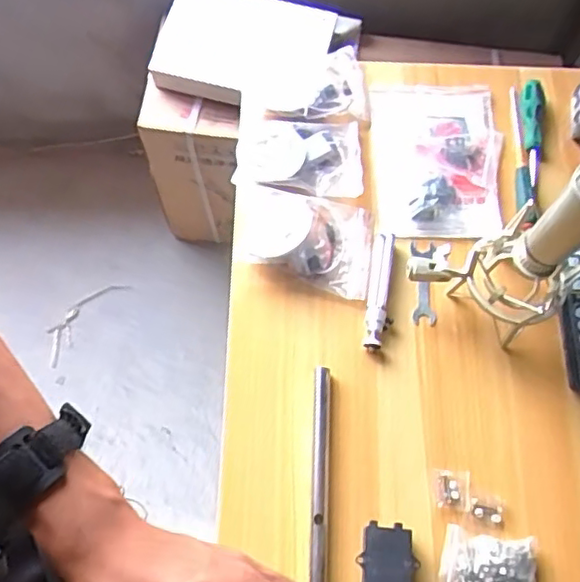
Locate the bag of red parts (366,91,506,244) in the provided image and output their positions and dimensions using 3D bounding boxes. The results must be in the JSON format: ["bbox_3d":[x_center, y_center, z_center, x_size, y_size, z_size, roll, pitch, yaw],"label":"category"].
[{"bbox_3d":[0.182,-0.164,0.770,0.150,0.024,0.214,1,68,-1],"label":"bag of red parts"}]

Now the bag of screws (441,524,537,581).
[{"bbox_3d":[0.193,0.269,0.601,0.086,0.020,0.065,9,68,2],"label":"bag of screws"}]

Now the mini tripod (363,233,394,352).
[{"bbox_3d":[0.103,-0.001,0.705,0.025,0.020,0.138,8,68,2],"label":"mini tripod"}]

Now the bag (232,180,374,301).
[{"bbox_3d":[0.013,-0.061,0.717,0.161,0.047,0.107,11,68,3],"label":"bag"}]

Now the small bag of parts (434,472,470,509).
[{"bbox_3d":[0.166,0.203,0.636,0.033,0.007,0.034,2,68,0],"label":"small bag of parts"}]

